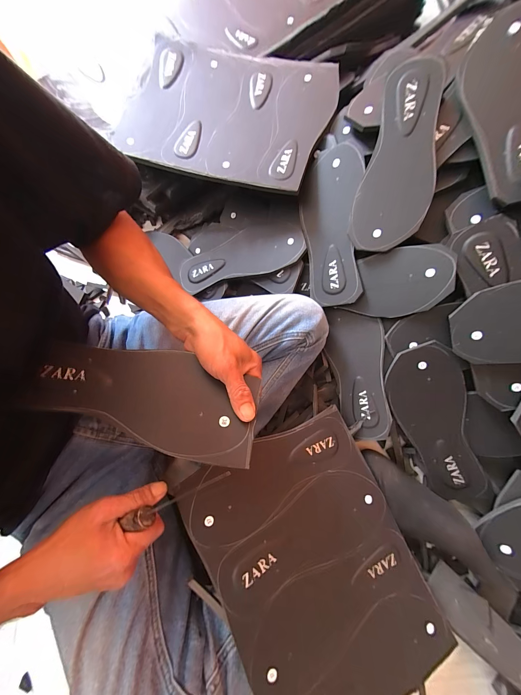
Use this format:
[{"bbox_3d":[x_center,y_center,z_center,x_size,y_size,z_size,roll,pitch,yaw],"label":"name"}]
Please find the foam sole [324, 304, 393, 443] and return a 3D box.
[{"bbox_3d":[0.159,0.039,0.425,0.088,0.010,0.214,-6,82,31],"label":"foam sole"}]

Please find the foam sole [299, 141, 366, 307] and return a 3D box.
[{"bbox_3d":[0.115,-0.193,0.418,0.098,0.023,0.242,0,93,40],"label":"foam sole"}]

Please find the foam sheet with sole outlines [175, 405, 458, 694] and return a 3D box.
[{"bbox_3d":[0.078,0.284,0.331,0.249,0.010,0.339,-21,79,-21],"label":"foam sheet with sole outlines"}]

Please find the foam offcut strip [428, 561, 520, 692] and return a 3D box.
[{"bbox_3d":[0.350,0.419,0.333,0.253,0.056,0.060,39,80,10],"label":"foam offcut strip"}]

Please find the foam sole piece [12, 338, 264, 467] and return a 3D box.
[{"bbox_3d":[-0.122,0.044,0.265,0.244,0.019,0.093,19,78,4],"label":"foam sole piece"}]

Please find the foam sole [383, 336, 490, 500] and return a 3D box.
[{"bbox_3d":[0.268,0.121,0.393,0.100,0.008,0.250,-16,95,21],"label":"foam sole"}]

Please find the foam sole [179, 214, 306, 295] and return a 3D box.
[{"bbox_3d":[-0.042,-0.179,0.485,0.242,0.020,0.117,-14,76,17],"label":"foam sole"}]

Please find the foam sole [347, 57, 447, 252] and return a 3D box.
[{"bbox_3d":[0.199,-0.259,0.360,0.097,0.015,0.234,19,104,22],"label":"foam sole"}]

